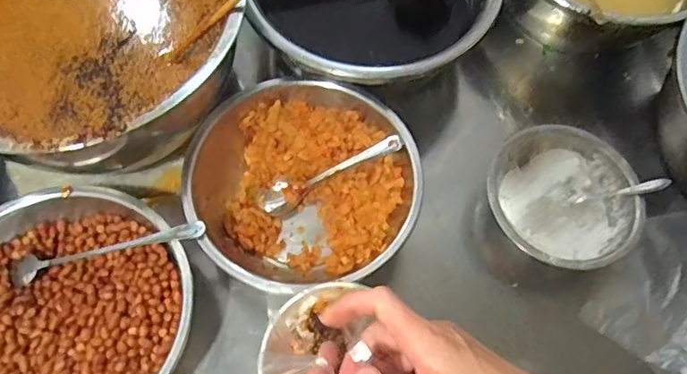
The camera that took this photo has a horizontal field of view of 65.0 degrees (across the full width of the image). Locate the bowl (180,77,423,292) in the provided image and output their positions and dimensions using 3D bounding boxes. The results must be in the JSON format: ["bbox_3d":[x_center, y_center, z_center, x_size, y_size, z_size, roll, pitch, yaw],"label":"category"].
[{"bbox_3d":[-0.041,-0.006,0.529,0.205,0.080,0.206,1,66,-3],"label":"bowl"}]

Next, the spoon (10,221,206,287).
[{"bbox_3d":[-0.205,0.058,0.478,0.180,0.023,0.025,-14,67,6],"label":"spoon"}]

